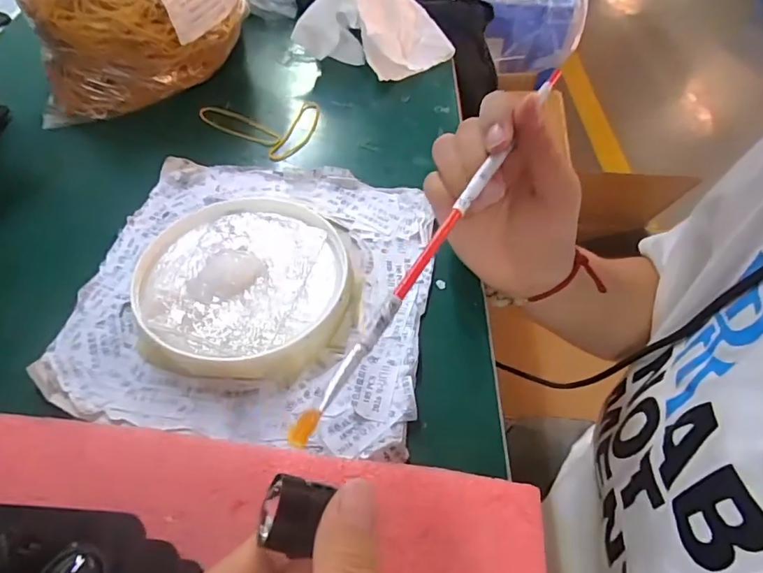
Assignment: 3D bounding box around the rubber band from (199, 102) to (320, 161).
[{"bbox_3d":[-0.093,-0.139,0.415,0.095,0.008,0.076,29,56,20],"label":"rubber band"}]

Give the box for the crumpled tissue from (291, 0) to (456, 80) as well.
[{"bbox_3d":[-0.006,-0.231,0.443,0.114,0.073,0.091,-35,60,-25],"label":"crumpled tissue"}]

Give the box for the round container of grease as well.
[{"bbox_3d":[-0.075,-0.003,0.294,0.122,0.017,0.119,-1,51,-3],"label":"round container of grease"}]

